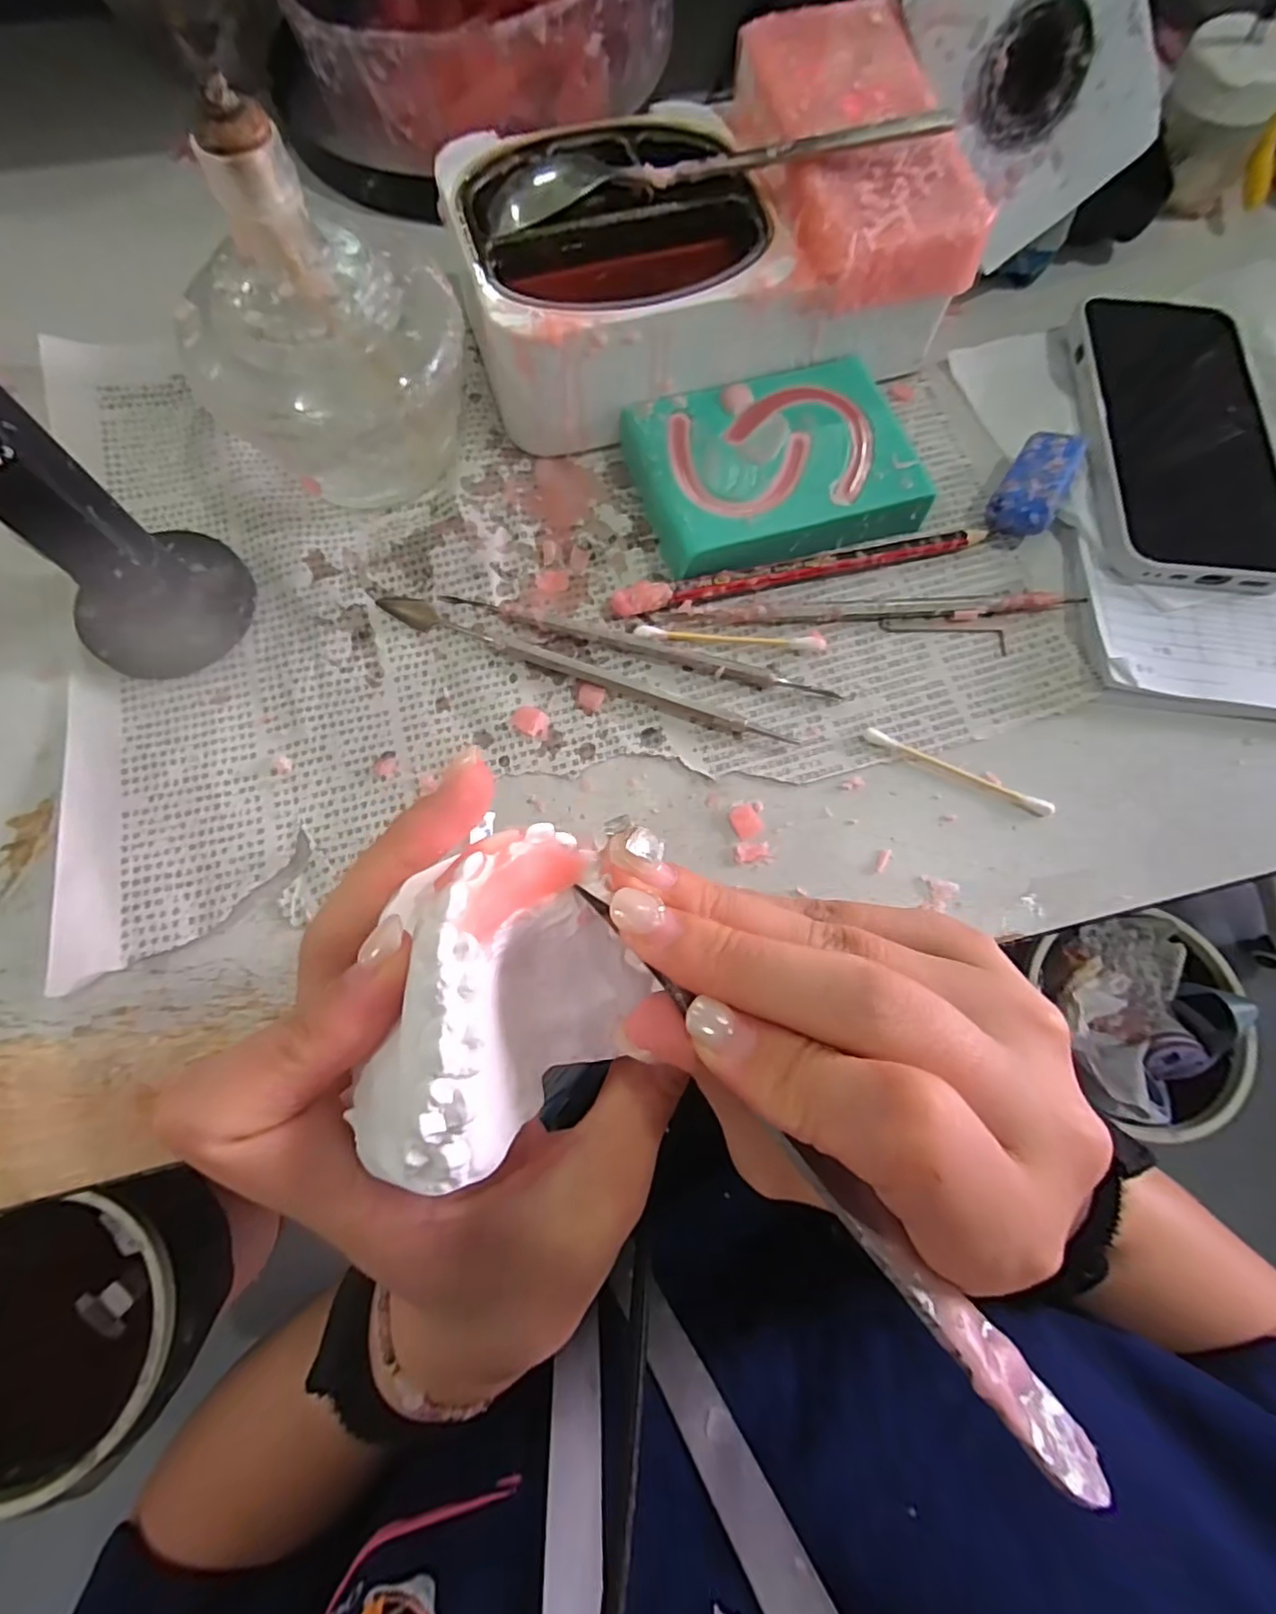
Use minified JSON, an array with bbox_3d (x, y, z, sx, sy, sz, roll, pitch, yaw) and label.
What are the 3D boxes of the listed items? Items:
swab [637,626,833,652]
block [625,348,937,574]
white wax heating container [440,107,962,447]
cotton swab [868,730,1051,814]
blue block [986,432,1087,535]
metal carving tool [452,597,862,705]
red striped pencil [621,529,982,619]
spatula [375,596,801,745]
[{"bbox_3d":[0.036,-0.066,0.237,0.073,0.004,0.007,4,75,-1],"label":"swab"},{"bbox_3d":[0.055,-0.139,0.251,0.108,0.022,0.077,-15,76,-6],"label":"block"},{"bbox_3d":[0.024,-0.224,0.258,0.195,0.059,0.110,-15,75,-6],"label":"white wax heating container"},{"bbox_3d":[0.118,-0.013,0.225,0.072,0.006,0.005,24,75,4],"label":"cotton swab"},{"bbox_3d":[0.163,-0.132,0.253,0.023,0.019,0.046,33,76,6],"label":"blue block"},{"bbox_3d":[0.002,-0.062,0.233,0.155,0.008,0.007,15,75,2],"label":"metal carving tool"},{"bbox_3d":[0.065,-0.095,0.242,0.152,0.010,0.009,-14,73,-5],"label":"red striped pencil"},{"bbox_3d":[-0.022,-0.052,0.231,0.163,0.007,0.010,21,75,4],"label":"spatula"}]

